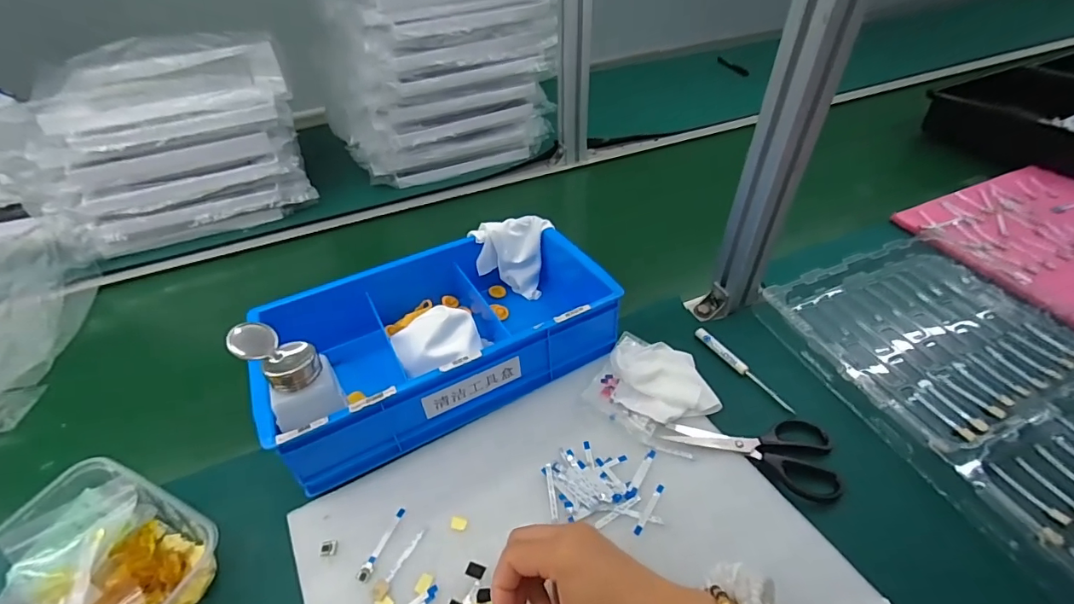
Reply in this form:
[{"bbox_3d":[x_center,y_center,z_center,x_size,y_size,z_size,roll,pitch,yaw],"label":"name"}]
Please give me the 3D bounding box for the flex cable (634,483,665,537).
[{"bbox_3d":[0.097,0.176,0.406,0.007,0.004,0.050,24,49,26],"label":"flex cable"}]

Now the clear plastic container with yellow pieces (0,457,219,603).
[{"bbox_3d":[-0.344,0.206,0.364,0.162,0.051,0.128,17,49,19],"label":"clear plastic container with yellow pieces"}]

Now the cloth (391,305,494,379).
[{"bbox_3d":[-0.106,0.037,0.507,0.092,0.041,0.060,-17,47,-14],"label":"cloth"}]

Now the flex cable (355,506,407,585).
[{"bbox_3d":[-0.129,0.200,0.393,0.010,0.004,0.060,14,46,17],"label":"flex cable"}]

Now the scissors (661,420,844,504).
[{"bbox_3d":[0.198,0.138,0.438,0.149,0.007,0.074,4,44,7],"label":"scissors"}]

